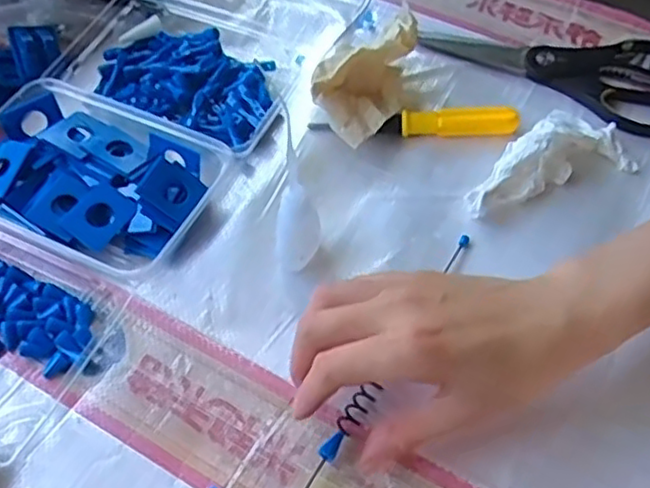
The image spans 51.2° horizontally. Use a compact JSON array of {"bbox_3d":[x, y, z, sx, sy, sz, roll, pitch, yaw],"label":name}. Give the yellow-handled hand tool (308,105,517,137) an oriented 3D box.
[{"bbox_3d":[0.063,-0.084,0.473,0.142,0.019,0.014,-1,57,1],"label":"yellow-handled hand tool"}]

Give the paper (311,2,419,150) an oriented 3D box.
[{"bbox_3d":[0.027,-0.120,0.477,0.065,0.057,0.113,8,58,6],"label":"paper"}]

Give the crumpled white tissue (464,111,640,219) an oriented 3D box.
[{"bbox_3d":[0.149,-0.048,0.440,0.115,0.032,0.062,-40,65,-22],"label":"crumpled white tissue"}]

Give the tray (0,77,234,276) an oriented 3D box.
[{"bbox_3d":[-0.158,-0.043,0.445,0.155,0.034,0.111,24,61,16],"label":"tray"}]

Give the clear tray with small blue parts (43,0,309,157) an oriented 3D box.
[{"bbox_3d":[-0.114,-0.137,0.510,0.183,0.033,0.113,20,60,13],"label":"clear tray with small blue parts"}]

